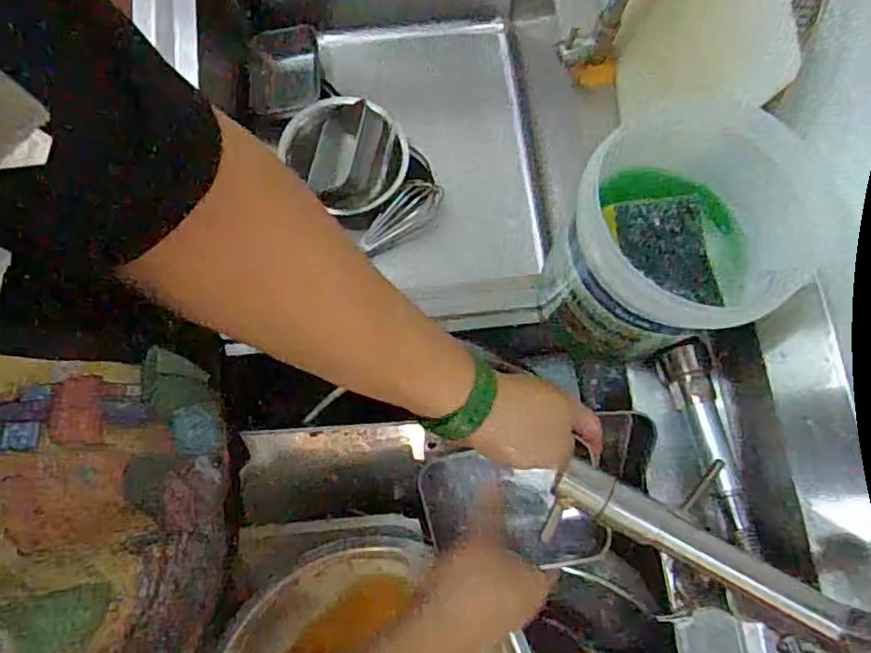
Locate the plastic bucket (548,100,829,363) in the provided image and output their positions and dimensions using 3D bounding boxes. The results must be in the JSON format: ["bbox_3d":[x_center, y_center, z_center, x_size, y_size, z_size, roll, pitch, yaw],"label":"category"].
[{"bbox_3d":[0.190,-0.064,0.521,0.160,0.171,0.160,0,76,-1],"label":"plastic bucket"}]

